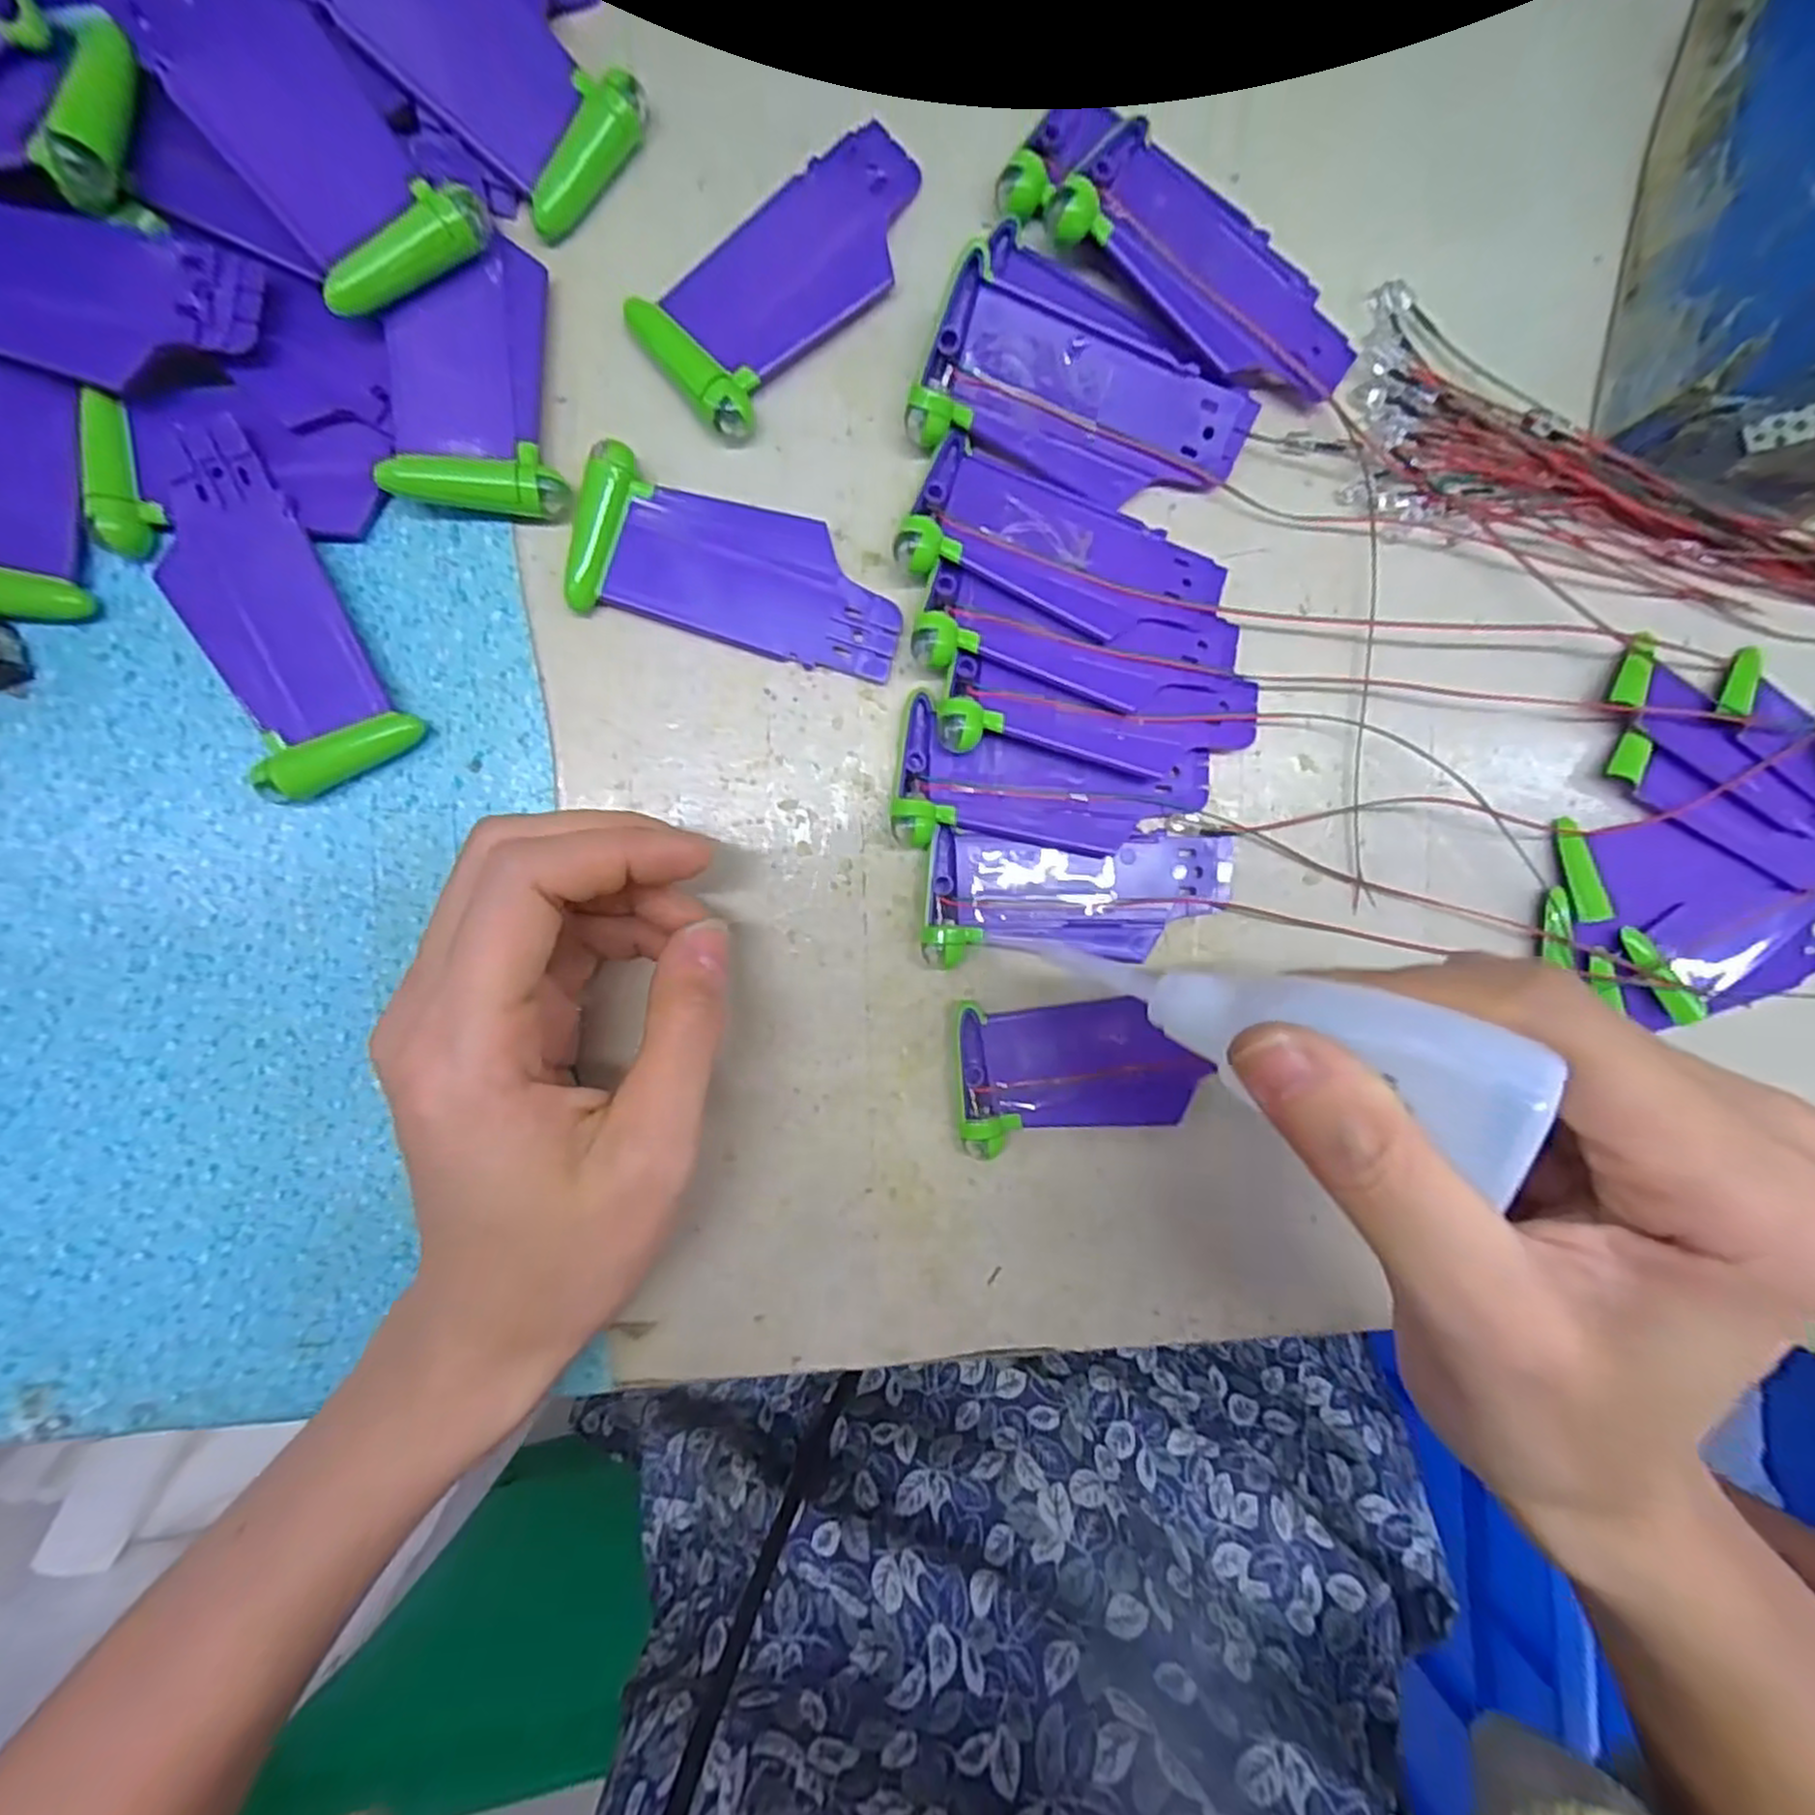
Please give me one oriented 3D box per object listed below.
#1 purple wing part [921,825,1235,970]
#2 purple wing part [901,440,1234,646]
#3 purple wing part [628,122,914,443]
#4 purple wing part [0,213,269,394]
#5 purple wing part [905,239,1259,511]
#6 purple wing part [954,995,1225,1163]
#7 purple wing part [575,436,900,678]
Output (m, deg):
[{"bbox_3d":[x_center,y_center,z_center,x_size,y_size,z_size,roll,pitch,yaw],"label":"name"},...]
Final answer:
[{"bbox_3d":[0.051,-0.003,0.223,0.090,0.008,0.036,2,93,-4],"label":"purple wing part"},{"bbox_3d":[0.045,-0.098,0.214,0.088,0.010,0.037,20,91,-5],"label":"purple wing part"},{"bbox_3d":[-0.031,-0.173,0.208,0.039,0.010,0.088,45,89,-5],"label":"purple wing part"},{"bbox_3d":[-0.207,-0.150,0.188,0.089,0.011,0.038,9,92,-4],"label":"purple wing part"},{"bbox_3d":[0.050,-0.137,0.212,0.091,0.015,0.038,16,104,-9],"label":"purple wing part"},{"bbox_3d":[0.051,0.048,0.225,0.071,0.009,0.040,-2,93,-4],"label":"purple wing part"},{"bbox_3d":[-0.045,-0.092,0.212,0.088,0.010,0.039,14,92,-4],"label":"purple wing part"}]

